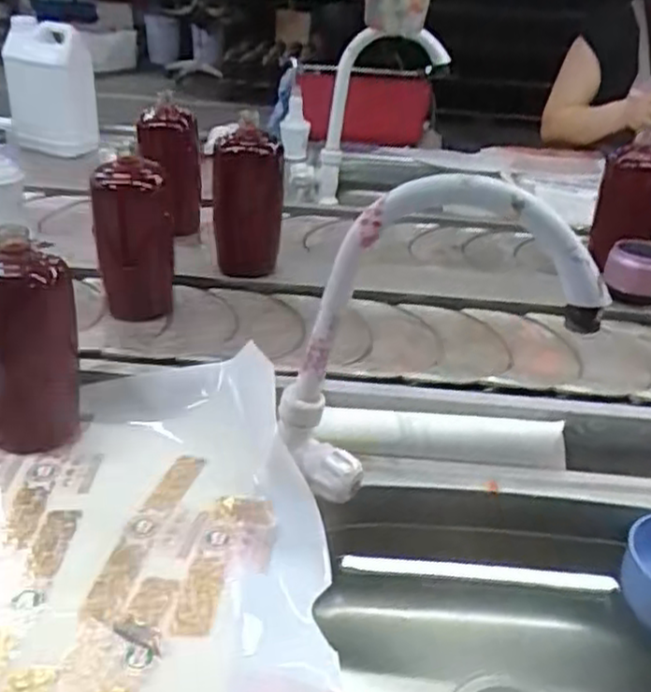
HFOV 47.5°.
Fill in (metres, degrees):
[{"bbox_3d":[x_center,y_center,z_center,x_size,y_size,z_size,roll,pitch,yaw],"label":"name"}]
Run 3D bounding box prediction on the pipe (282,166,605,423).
[{"bbox_3d":[0.075,-0.018,0.537,0.224,0.212,0.033,12,30,13],"label":"pipe"}]

